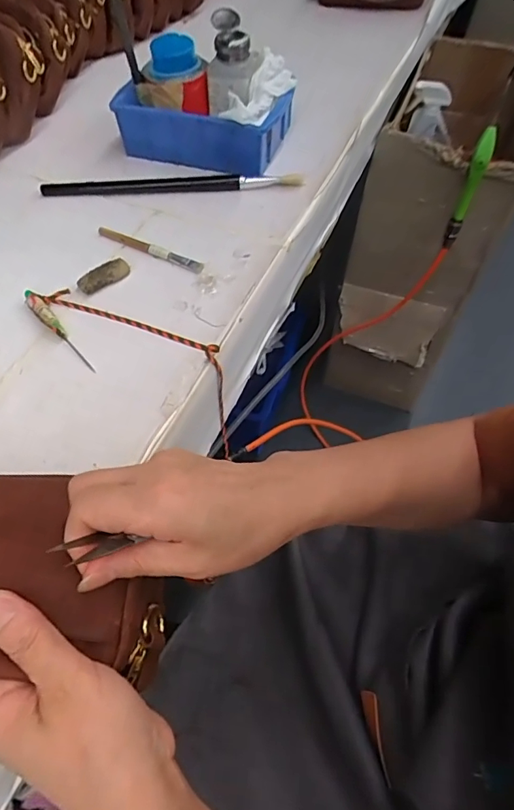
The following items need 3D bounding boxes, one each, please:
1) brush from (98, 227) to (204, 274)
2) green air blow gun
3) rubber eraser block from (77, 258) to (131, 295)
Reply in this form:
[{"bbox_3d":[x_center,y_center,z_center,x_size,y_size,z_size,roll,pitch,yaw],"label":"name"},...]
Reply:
[{"bbox_3d":[-0.112,-0.164,0.503,0.129,0.006,0.013,26,61,17],"label":"brush"},{"bbox_3d":[0.335,-0.336,0.764,0.023,0.183,0.034,26,61,18],"label":"green air blow gun"},{"bbox_3d":[-0.151,-0.127,0.476,0.051,0.008,0.025,-40,64,-22],"label":"rubber eraser block"}]

